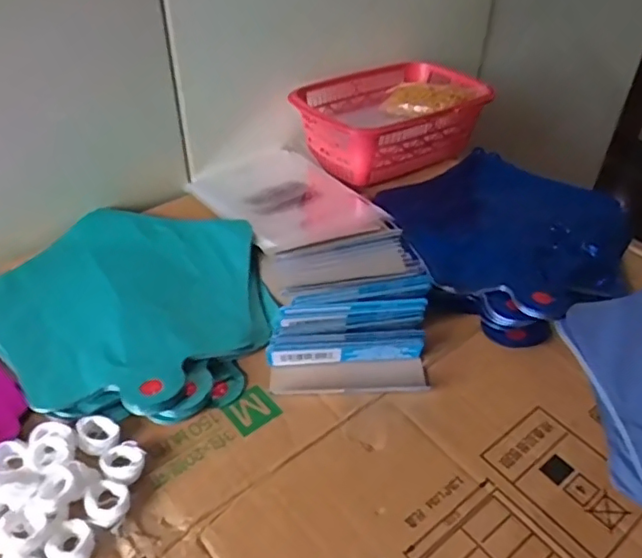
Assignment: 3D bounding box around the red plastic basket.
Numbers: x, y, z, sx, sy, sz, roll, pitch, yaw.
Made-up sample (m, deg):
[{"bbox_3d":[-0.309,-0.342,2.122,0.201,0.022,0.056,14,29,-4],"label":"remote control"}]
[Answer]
[{"bbox_3d":[0.078,-0.179,0.695,0.219,0.086,0.147,-23,47,-27],"label":"red plastic basket"}]

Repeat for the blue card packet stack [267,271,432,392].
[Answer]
[{"bbox_3d":[0.023,0.037,0.452,0.116,0.037,0.090,1,41,-2],"label":"blue card packet stack"}]

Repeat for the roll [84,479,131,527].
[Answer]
[{"bbox_3d":[-0.127,0.133,0.357,0.024,0.010,0.029,-24,47,-27],"label":"roll"}]

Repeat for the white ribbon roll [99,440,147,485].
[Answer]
[{"bbox_3d":[-0.123,0.117,0.377,0.028,0.010,0.026,1,41,-1],"label":"white ribbon roll"}]

